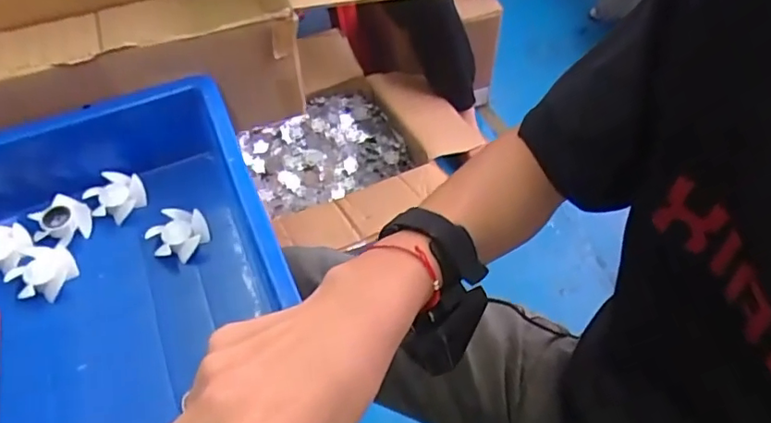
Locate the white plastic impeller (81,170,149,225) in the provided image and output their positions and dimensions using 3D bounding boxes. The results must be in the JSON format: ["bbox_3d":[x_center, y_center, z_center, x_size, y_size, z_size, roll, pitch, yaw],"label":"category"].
[{"bbox_3d":[-0.234,-0.015,0.492,0.041,0.019,0.044,32,60,22],"label":"white plastic impeller"}]

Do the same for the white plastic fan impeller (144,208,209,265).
[{"bbox_3d":[-0.169,0.017,0.467,0.041,0.015,0.047,31,60,21],"label":"white plastic fan impeller"}]

